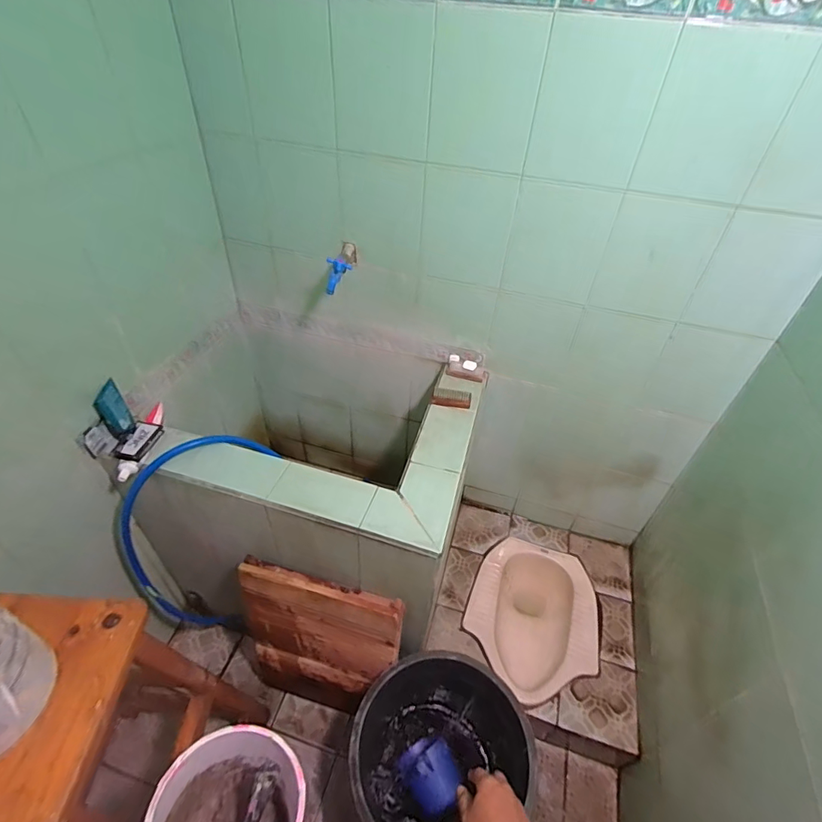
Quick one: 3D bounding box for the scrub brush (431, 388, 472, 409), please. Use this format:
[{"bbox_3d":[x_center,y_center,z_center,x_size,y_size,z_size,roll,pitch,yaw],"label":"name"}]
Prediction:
[{"bbox_3d":[0.104,-0.033,1.164,0.098,0.034,0.039,4,43,-1],"label":"scrub brush"}]

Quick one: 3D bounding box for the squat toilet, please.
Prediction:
[{"bbox_3d":[0.360,0.675,1.434,0.376,0.228,0.466,16,44,12],"label":"squat toilet"}]

